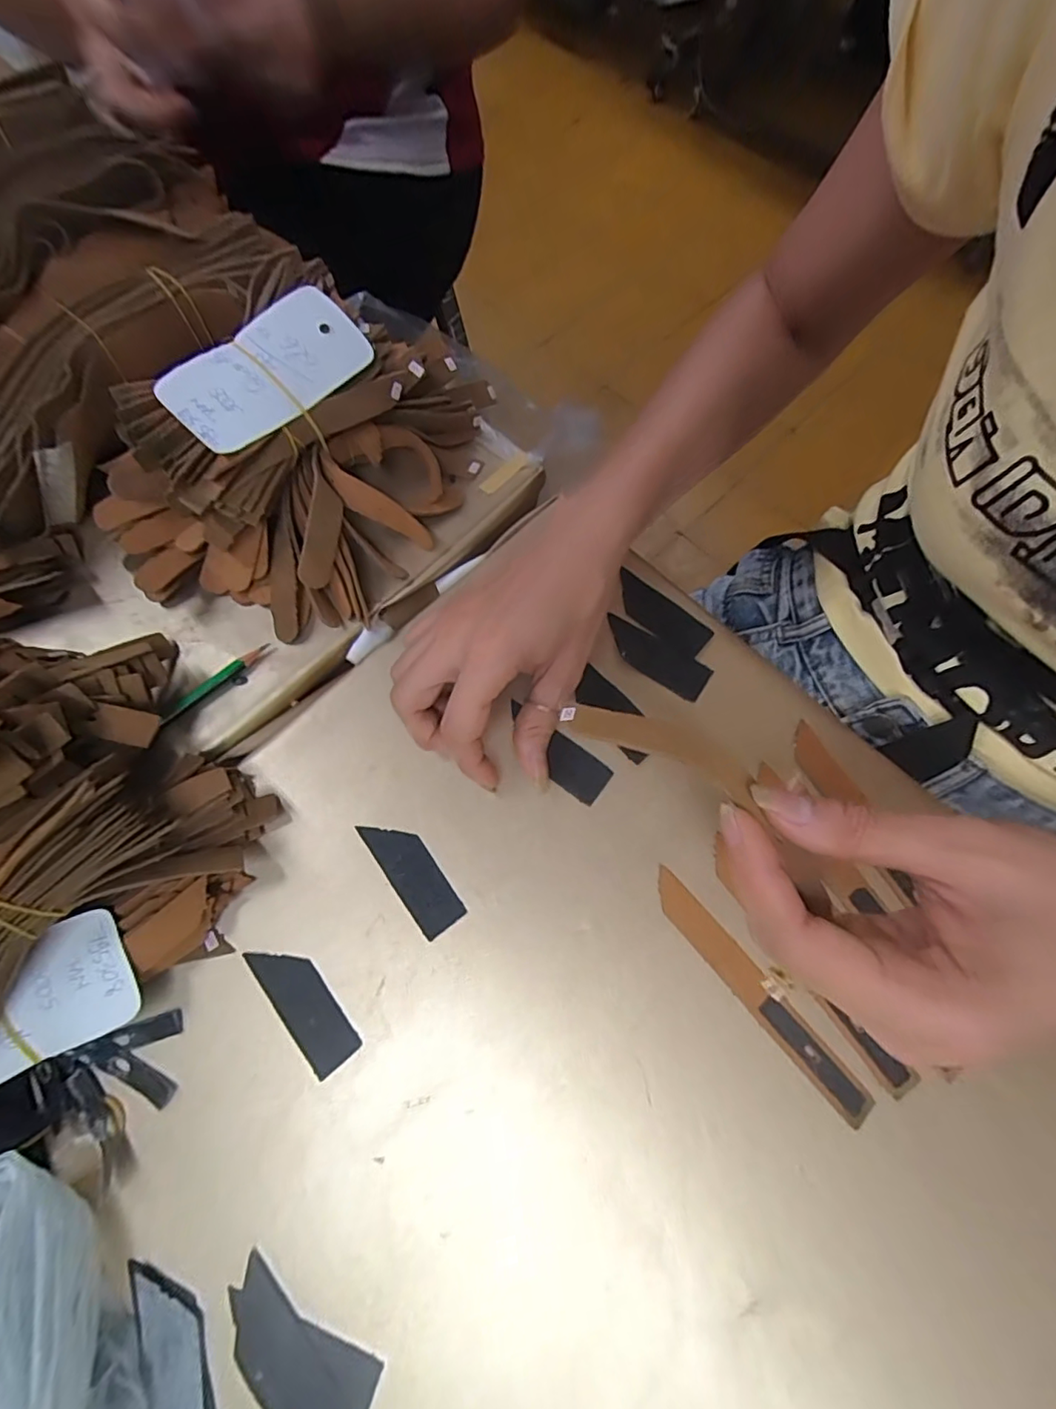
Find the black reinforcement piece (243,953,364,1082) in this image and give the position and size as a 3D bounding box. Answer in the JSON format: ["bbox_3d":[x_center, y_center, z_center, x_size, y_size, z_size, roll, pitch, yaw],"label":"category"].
[{"bbox_3d":[-0.104,0.136,0.260,0.023,0.004,0.063,-38,75,-13],"label":"black reinforcement piece"}]

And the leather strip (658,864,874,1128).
[{"bbox_3d":[0.104,0.131,0.260,0.016,0.004,0.124,-39,75,-13],"label":"leather strip"}]

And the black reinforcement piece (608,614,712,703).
[{"bbox_3d":[0.071,-0.027,0.316,0.063,0.004,0.023,34,77,9],"label":"black reinforcement piece"}]

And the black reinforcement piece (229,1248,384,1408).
[{"bbox_3d":[-0.091,0.251,0.215,0.065,0.004,0.035,30,73,10],"label":"black reinforcement piece"}]

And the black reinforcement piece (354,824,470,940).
[{"bbox_3d":[-0.057,0.082,0.278,0.023,0.004,0.063,-35,74,-12],"label":"black reinforcement piece"}]

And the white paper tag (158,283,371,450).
[{"bbox_3d":[-0.133,-0.172,0.292,0.103,0.006,0.051,-44,95,-14],"label":"white paper tag"}]

